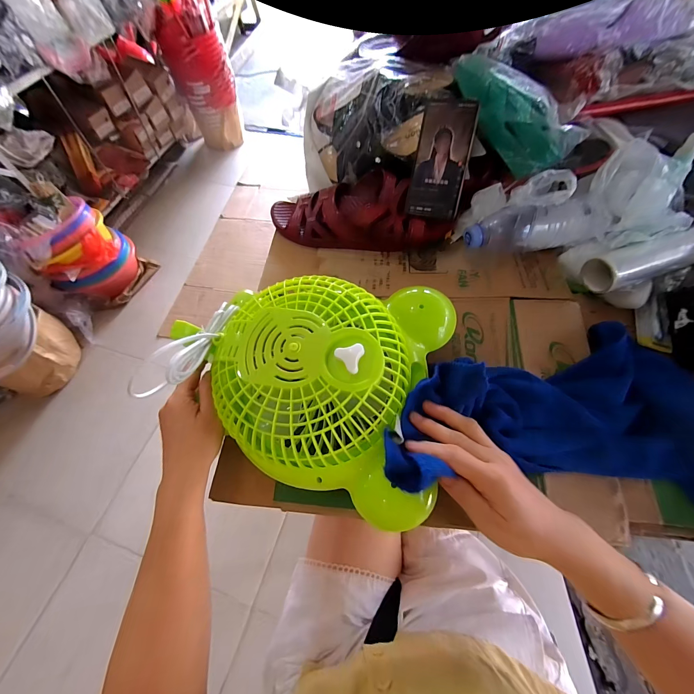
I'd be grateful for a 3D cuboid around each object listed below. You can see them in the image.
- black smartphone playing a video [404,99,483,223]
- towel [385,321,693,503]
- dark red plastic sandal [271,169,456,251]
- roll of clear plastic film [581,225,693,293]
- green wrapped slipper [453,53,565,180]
[{"bbox_3d":[0.137,-0.271,0.444,0.075,0.010,0.159,12,99,10],"label":"black smartphone playing a video"},{"bbox_3d":[0.237,0.076,0.320,0.397,0.054,0.214,6,60,-3],"label":"towel"},{"bbox_3d":[0.017,-0.218,0.492,0.292,0.071,0.116,10,61,9],"label":"dark red plastic sandal"},{"bbox_3d":[0.468,-0.138,0.409,0.296,0.048,0.052,-16,60,-6],"label":"roll of clear plastic film"},{"bbox_3d":[0.229,-0.343,0.441,0.052,0.069,0.208,-28,80,-12],"label":"green wrapped slipper"}]

